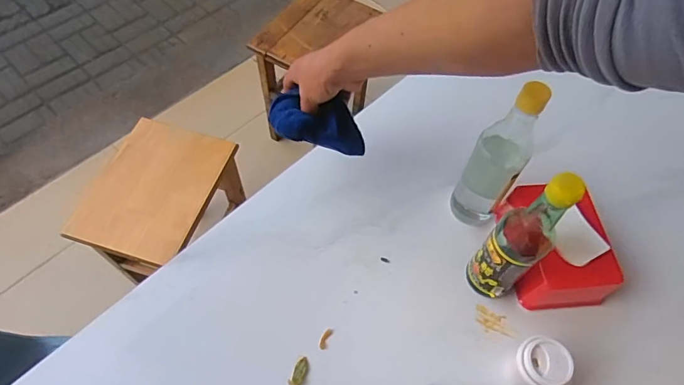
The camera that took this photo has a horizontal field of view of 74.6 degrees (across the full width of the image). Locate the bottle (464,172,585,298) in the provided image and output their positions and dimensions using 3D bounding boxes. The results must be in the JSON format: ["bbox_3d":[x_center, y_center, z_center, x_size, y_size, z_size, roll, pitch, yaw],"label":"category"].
[{"bbox_3d":[0.196,0.053,0.510,0.060,0.244,0.056,30,63,14],"label":"bottle"}]

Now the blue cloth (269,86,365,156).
[{"bbox_3d":[-0.027,-0.091,0.564,0.124,0.053,0.046,18,55,-7],"label":"blue cloth"}]

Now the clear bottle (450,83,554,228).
[{"bbox_3d":[0.192,-0.042,0.558,0.063,0.259,0.054,26,63,11],"label":"clear bottle"}]

